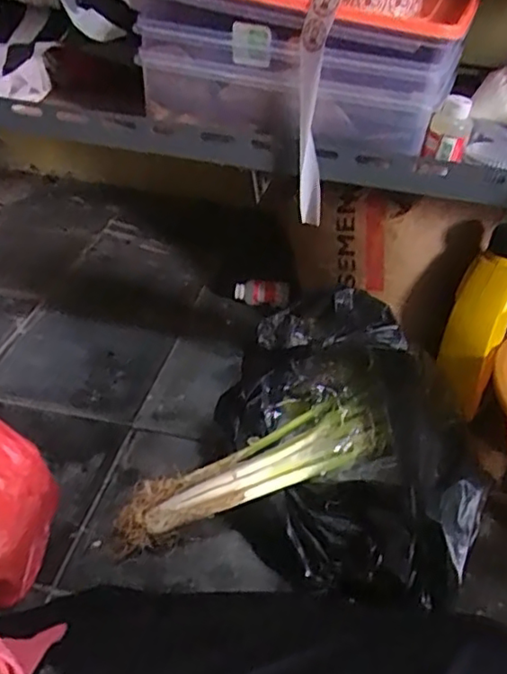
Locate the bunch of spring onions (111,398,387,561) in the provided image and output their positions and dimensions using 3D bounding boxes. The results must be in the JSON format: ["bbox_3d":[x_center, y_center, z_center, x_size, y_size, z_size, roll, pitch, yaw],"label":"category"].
[{"bbox_3d":[-0.008,0.116,0.558,0.256,0.048,0.060,-23,40,-3],"label":"bunch of spring onions"}]

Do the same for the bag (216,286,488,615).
[{"bbox_3d":[0.077,0.107,0.544,0.210,0.191,0.208,3,36,-2],"label":"bag"}]

